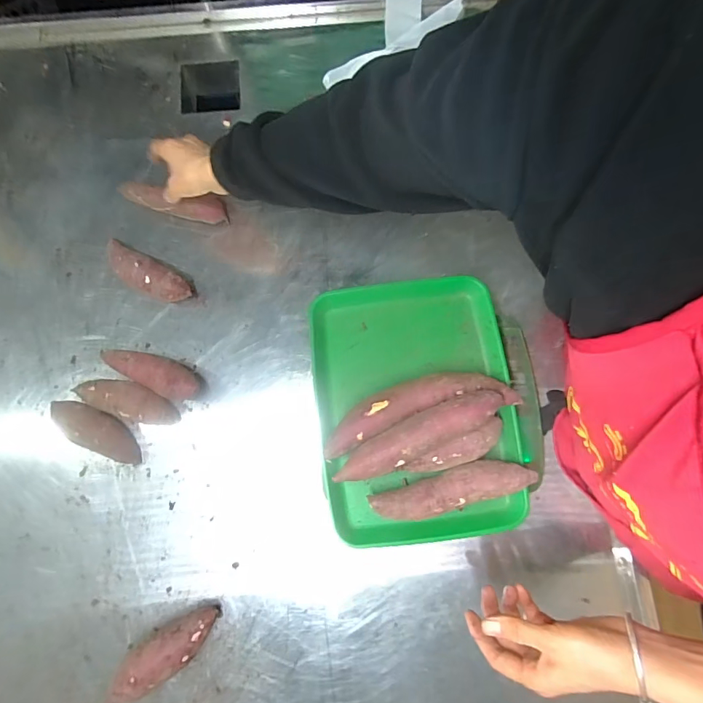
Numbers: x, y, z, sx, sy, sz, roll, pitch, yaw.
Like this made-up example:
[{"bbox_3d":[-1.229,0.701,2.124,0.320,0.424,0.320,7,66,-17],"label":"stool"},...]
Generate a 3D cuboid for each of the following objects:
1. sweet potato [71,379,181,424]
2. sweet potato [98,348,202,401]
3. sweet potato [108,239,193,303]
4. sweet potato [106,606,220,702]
[{"bbox_3d":[-0.306,0.069,0.576,0.136,0.045,0.053,13,79,4],"label":"sweet potato"},{"bbox_3d":[-0.274,0.027,0.580,0.150,0.046,0.049,24,80,6],"label":"sweet potato"},{"bbox_3d":[-0.299,-0.111,0.608,0.144,0.045,0.051,27,80,6],"label":"sweet potato"},{"bbox_3d":[-0.227,0.366,0.508,0.137,0.053,0.053,-32,80,-5],"label":"sweet potato"}]

